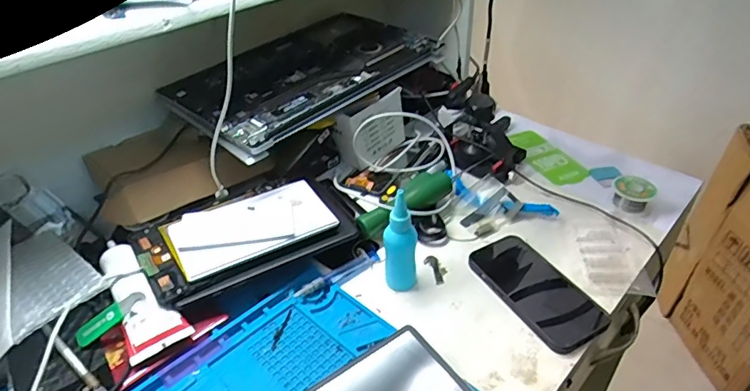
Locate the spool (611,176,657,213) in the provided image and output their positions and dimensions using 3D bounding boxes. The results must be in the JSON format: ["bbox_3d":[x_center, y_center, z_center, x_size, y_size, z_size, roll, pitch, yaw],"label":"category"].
[{"bbox_3d":[0.331,-0.003,0.640,0.047,0.029,0.051,-1,37,1],"label":"spool"}]

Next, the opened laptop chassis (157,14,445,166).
[{"bbox_3d":[-0.098,-0.179,0.717,0.223,0.031,0.369,28,46,33],"label":"opened laptop chassis"}]

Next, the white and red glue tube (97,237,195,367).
[{"bbox_3d":[-0.244,0.100,0.517,0.056,0.041,0.167,-23,42,-27],"label":"white and red glue tube"}]

